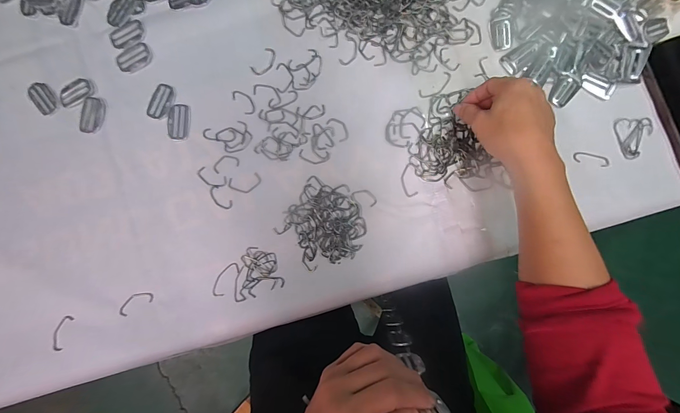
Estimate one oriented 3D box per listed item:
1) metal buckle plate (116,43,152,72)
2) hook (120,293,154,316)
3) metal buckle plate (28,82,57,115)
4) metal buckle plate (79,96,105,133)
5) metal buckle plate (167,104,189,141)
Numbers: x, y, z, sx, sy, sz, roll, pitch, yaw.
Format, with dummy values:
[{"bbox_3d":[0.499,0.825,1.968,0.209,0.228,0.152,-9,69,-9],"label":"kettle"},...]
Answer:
[{"bbox_3d":[-0.264,-0.191,0.383,0.045,0.004,0.027,-22,88,1],"label":"metal buckle plate"},{"bbox_3d":[-0.255,0.120,0.374,0.044,0.005,0.018,-30,87,1],"label":"hook"},{"bbox_3d":[-0.389,-0.145,0.392,0.026,0.005,0.046,-33,87,0],"label":"metal buckle plate"},{"bbox_3d":[-0.319,-0.117,0.383,0.025,0.004,0.046,10,88,2],"label":"metal buckle plate"},{"bbox_3d":[-0.207,-0.108,0.384,0.026,0.004,0.045,1,88,2],"label":"metal buckle plate"}]

